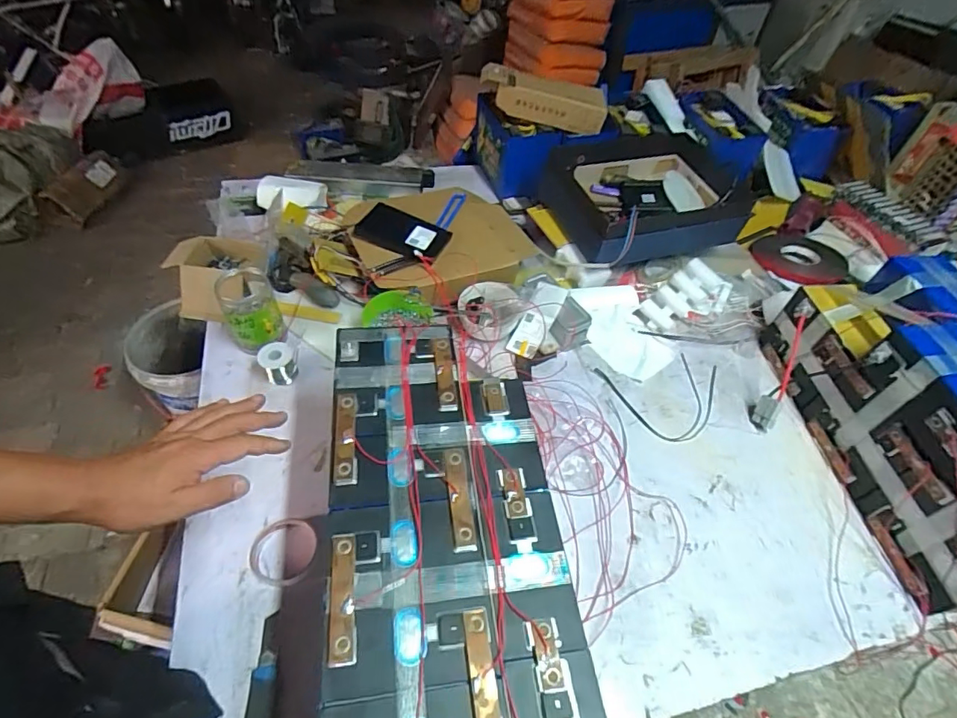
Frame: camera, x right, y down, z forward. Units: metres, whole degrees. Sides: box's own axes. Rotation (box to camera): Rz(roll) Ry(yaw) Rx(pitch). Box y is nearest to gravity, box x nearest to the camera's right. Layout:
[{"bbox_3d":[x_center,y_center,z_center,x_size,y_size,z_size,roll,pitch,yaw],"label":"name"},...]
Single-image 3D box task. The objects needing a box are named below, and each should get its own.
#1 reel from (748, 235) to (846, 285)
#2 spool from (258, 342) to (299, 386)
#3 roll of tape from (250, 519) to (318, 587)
[{"bbox_3d":[0.693,-0.211,1.088,0.186,0.035,0.167,24,53,14],"label":"reel"},{"bbox_3d":[-0.331,0.009,0.833,0.054,0.059,0.052,3,50,-3],"label":"spool"},{"bbox_3d":[-0.255,0.254,0.658,0.086,0.012,0.086,3,50,-3],"label":"roll of tape"}]

